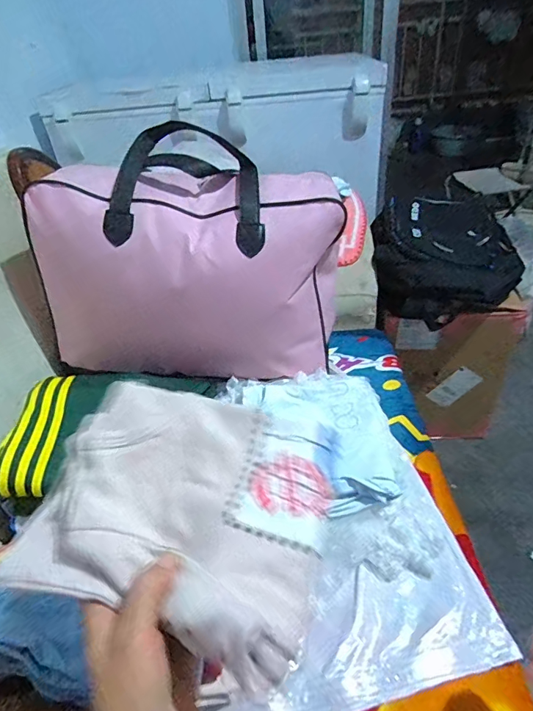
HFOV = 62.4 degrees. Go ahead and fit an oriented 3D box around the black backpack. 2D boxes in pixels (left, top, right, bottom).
[{"bbox_3d":[0.451,-0.247,1.112,0.350,0.152,0.400,4,38,12],"label":"black backpack"}]

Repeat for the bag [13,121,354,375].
[{"bbox_3d":[-0.125,-0.140,0.738,0.486,0.300,0.214,-1,38,6],"label":"bag"}]

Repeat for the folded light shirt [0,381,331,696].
[{"bbox_3d":[-0.058,0.100,0.307,0.203,0.040,0.157,11,41,21],"label":"folded light shirt"}]

